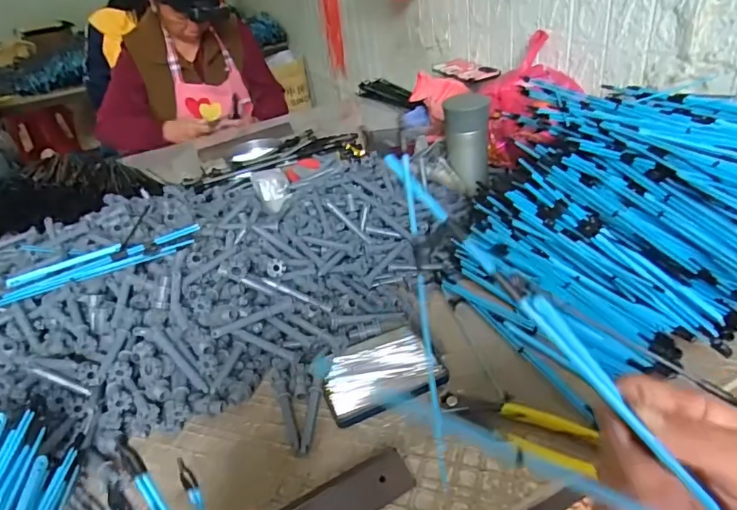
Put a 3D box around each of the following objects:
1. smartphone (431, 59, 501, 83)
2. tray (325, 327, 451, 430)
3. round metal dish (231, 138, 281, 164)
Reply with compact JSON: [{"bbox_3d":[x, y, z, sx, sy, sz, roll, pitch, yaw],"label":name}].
[{"bbox_3d":[0.210,-0.403,1.075,0.084,0.014,0.174,-20,35,-17],"label":"smartphone"},{"bbox_3d":[0.015,0.124,0.537,0.133,0.012,0.095,-20,35,-18],"label":"tray"},{"bbox_3d":[-0.261,-0.246,1.147,0.115,0.017,0.128,-14,33,-9],"label":"round metal dish"}]

